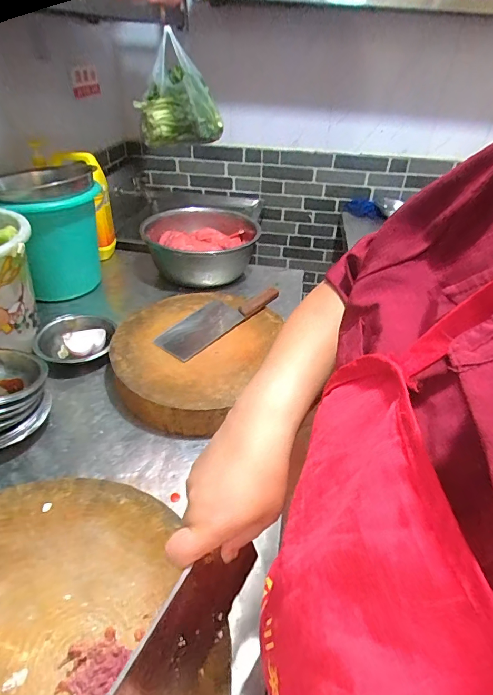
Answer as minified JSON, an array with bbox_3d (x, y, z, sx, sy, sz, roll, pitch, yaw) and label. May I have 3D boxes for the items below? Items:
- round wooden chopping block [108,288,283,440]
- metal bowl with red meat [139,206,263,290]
[{"bbox_3d":[-0.106,0.006,0.815,0.301,0.090,0.368,17,39,18],"label":"round wooden chopping block"},{"bbox_3d":[-0.136,-0.308,1.174,0.321,0.135,0.379,-1,37,-5],"label":"metal bowl with red meat"}]

